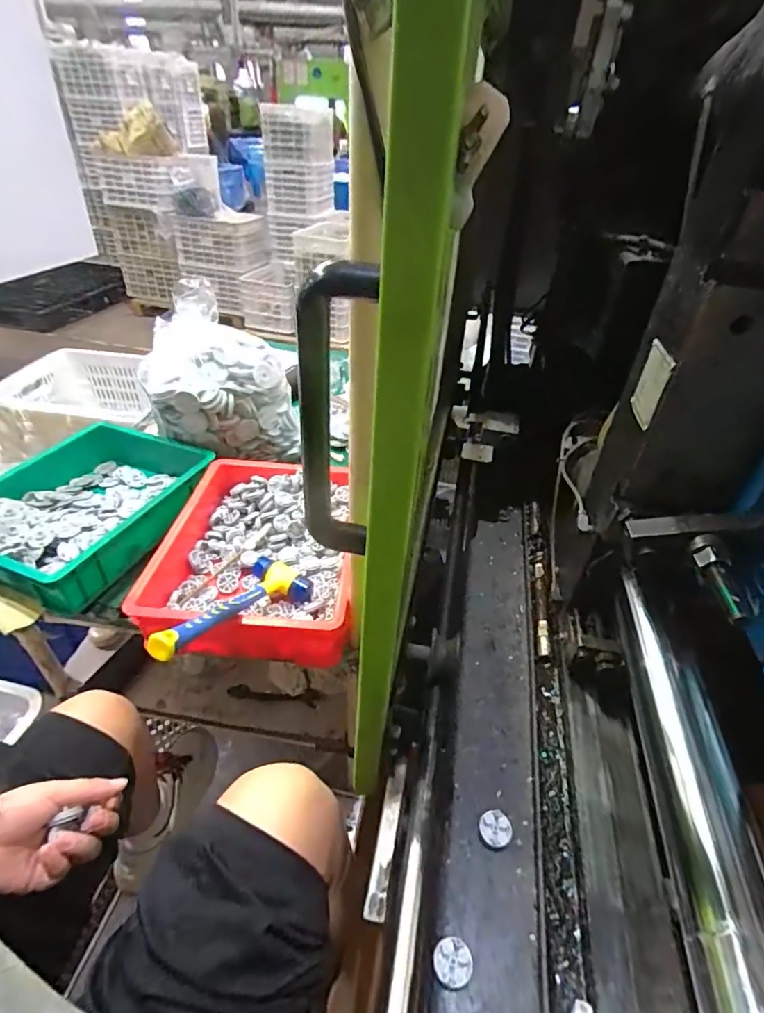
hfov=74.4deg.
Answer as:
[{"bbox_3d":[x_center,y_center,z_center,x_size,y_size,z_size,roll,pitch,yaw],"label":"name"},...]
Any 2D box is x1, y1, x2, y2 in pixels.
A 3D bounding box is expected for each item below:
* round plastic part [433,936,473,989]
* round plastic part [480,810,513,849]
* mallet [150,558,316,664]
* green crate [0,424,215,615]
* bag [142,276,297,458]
[{"bbox_3d":[0.055,0.356,0.392,0.028,0.010,0.029,2,38,-2],"label":"round plastic part"},{"bbox_3d":[0.106,0.302,0.470,0.032,0.010,0.027,-27,48,-34],"label":"round plastic part"},{"bbox_3d":[-0.170,0.118,0.601,0.085,0.047,0.286,15,10,14],"label":"mallet"},{"bbox_3d":[-0.483,-0.007,0.826,0.293,0.080,0.354,14,39,12],"label":"green crate"},{"bbox_3d":[-0.296,-0.225,0.914,0.253,0.245,0.185,-9,40,-16],"label":"bag"}]

